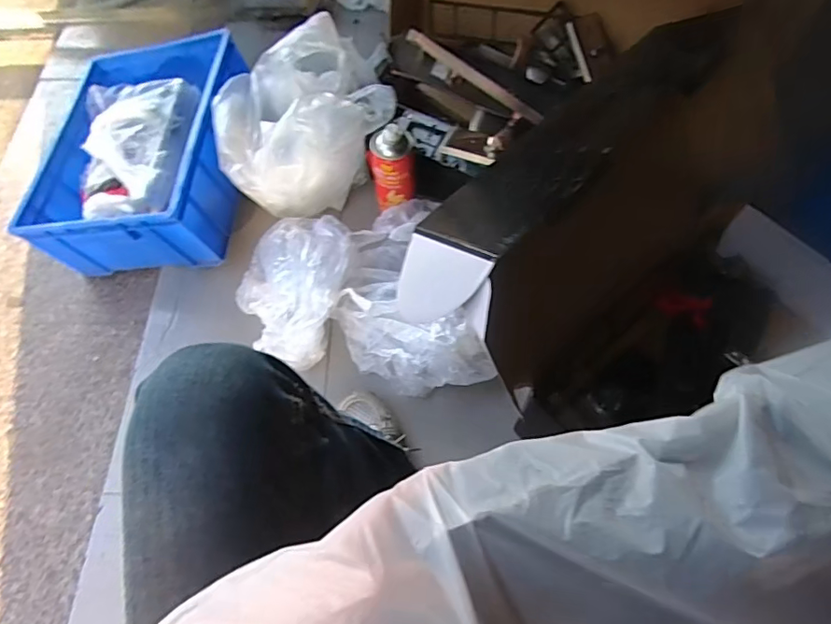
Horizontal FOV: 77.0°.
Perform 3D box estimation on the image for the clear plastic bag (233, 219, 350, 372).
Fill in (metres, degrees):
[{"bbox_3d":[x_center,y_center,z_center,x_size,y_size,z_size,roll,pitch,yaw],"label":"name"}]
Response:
[{"bbox_3d":[-0.192,-0.042,0.794,0.163,0.100,0.249,10,65,6],"label":"clear plastic bag"}]

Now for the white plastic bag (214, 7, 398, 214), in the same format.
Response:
[{"bbox_3d":[-0.194,-0.311,0.873,0.281,0.180,0.234,-34,68,-15],"label":"white plastic bag"}]

